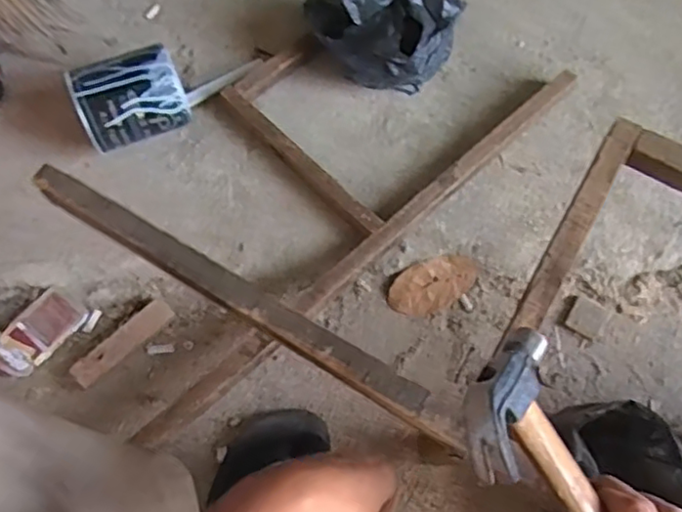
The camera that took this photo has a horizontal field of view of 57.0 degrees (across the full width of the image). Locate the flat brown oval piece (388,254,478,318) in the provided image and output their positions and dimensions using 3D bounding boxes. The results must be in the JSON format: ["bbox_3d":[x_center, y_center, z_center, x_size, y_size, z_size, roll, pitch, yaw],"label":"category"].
[{"bbox_3d":[0.116,0.037,0.789,0.113,0.004,0.063,-21,84,-3],"label":"flat brown oval piece"}]

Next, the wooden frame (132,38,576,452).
[{"bbox_3d":[-0.050,-0.113,0.813,0.687,0.049,0.325,-41,73,-15],"label":"wooden frame"}]

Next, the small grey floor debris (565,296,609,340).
[{"bbox_3d":[0.305,0.076,0.779,0.041,0.011,0.049,31,71,12],"label":"small grey floor debris"}]

